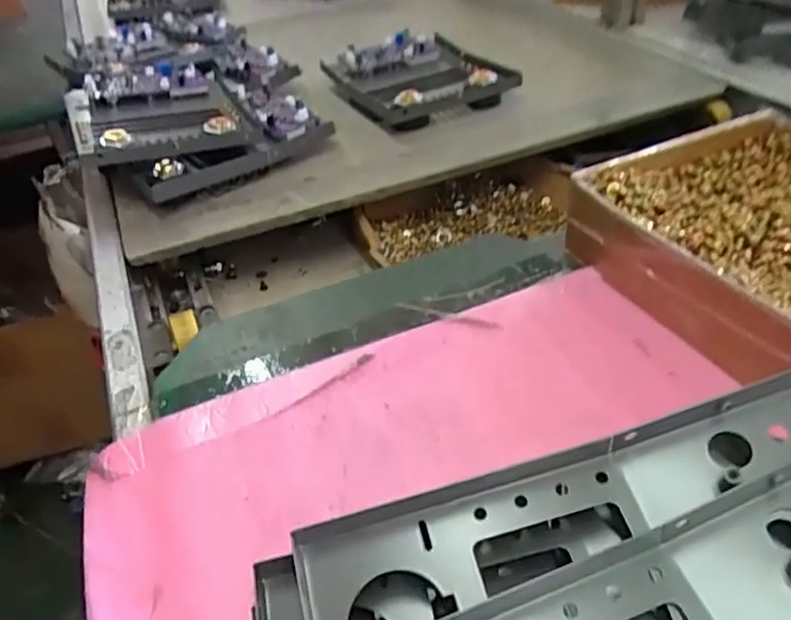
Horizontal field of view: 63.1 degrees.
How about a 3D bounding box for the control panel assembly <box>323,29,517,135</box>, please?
[{"bbox_3d":[0.024,-0.252,0.700,0.156,0.060,0.187,-22,42,-18],"label":"control panel assembly"}]

